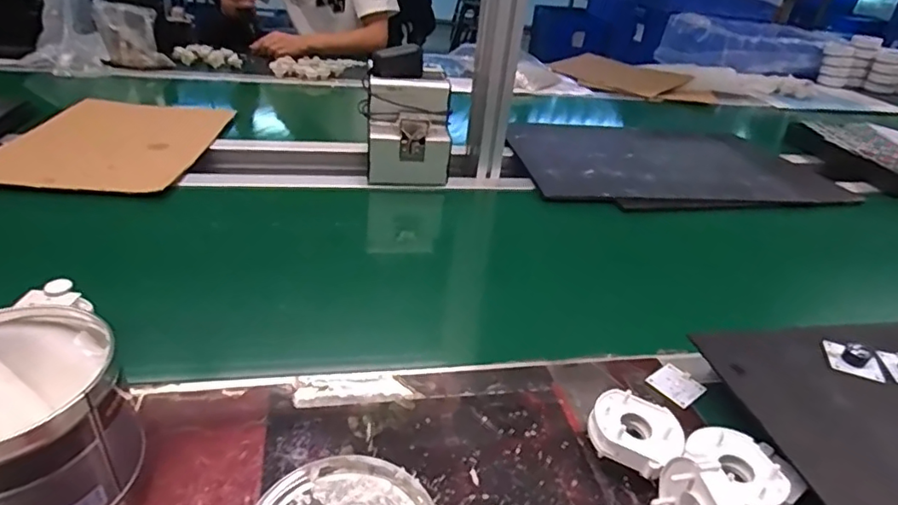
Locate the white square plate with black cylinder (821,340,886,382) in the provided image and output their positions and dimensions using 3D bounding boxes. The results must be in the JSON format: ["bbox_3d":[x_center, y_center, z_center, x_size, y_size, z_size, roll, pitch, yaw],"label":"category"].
[{"bbox_3d":[0.388,0.098,0.522,0.044,0.018,0.044,16,34,16],"label":"white square plate with black cylinder"}]

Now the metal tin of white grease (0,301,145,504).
[{"bbox_3d":[-0.286,0.117,0.366,0.120,0.102,0.127,-22,41,-36],"label":"metal tin of white grease"}]

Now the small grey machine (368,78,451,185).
[{"bbox_3d":[-0.062,-0.184,0.848,0.124,0.136,0.073,-1,33,-10],"label":"small grey machine"}]

